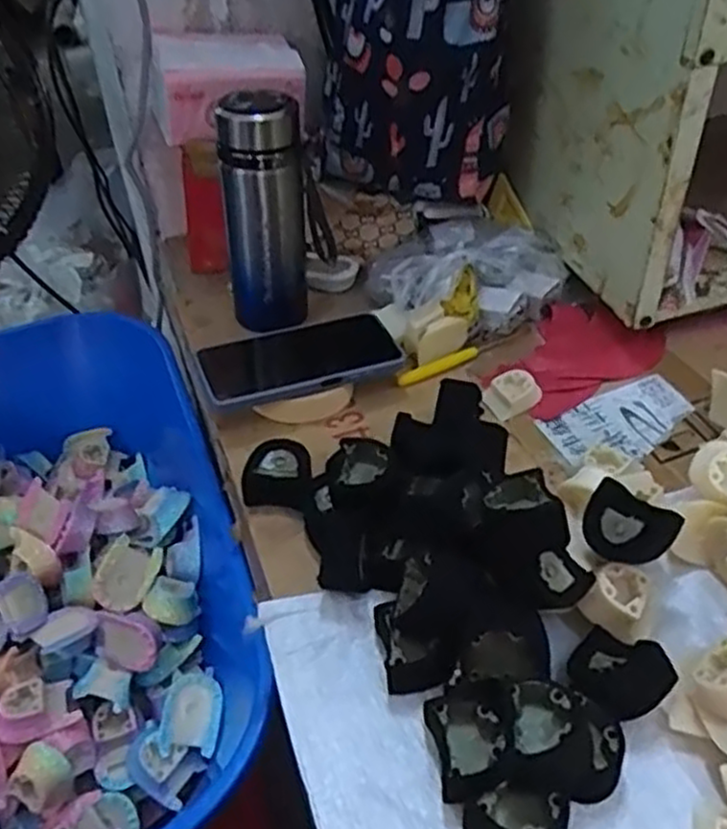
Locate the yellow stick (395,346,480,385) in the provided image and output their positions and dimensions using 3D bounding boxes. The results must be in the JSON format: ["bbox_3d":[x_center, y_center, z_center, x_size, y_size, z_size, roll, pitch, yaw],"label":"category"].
[{"bbox_3d":[0.067,-0.043,0.660,0.081,0.011,0.011,-22,47,-20],"label":"yellow stick"}]

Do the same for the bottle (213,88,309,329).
[{"bbox_3d":[-0.086,-0.172,0.662,0.075,0.201,0.073,-6,43,-4],"label":"bottle"}]

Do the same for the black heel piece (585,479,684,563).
[{"bbox_3d":[0.160,0.069,0.456,0.048,0.029,0.043,24,82,28],"label":"black heel piece"}]

